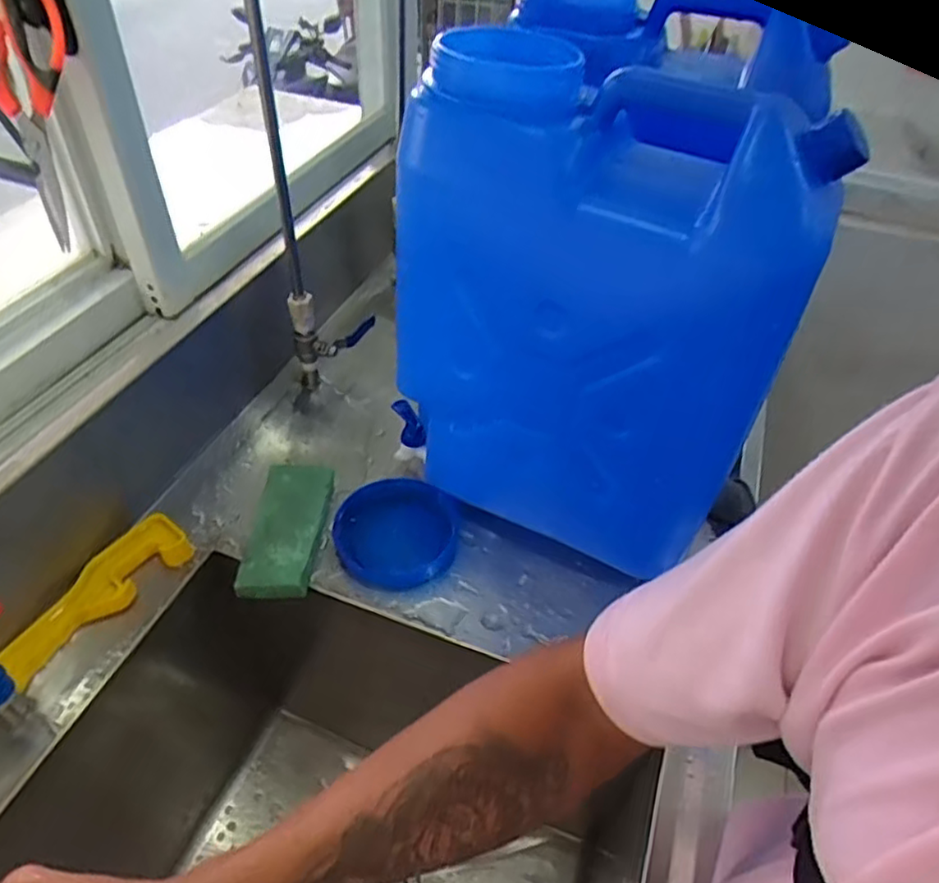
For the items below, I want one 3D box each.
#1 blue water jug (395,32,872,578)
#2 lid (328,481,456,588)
[{"bbox_3d":[0.097,-0.102,0.569,0.308,0.371,0.166,21,48,16],"label":"blue water jug"},{"bbox_3d":[-0.075,0.092,0.674,0.122,0.021,0.118,2,45,-2],"label":"lid"}]

